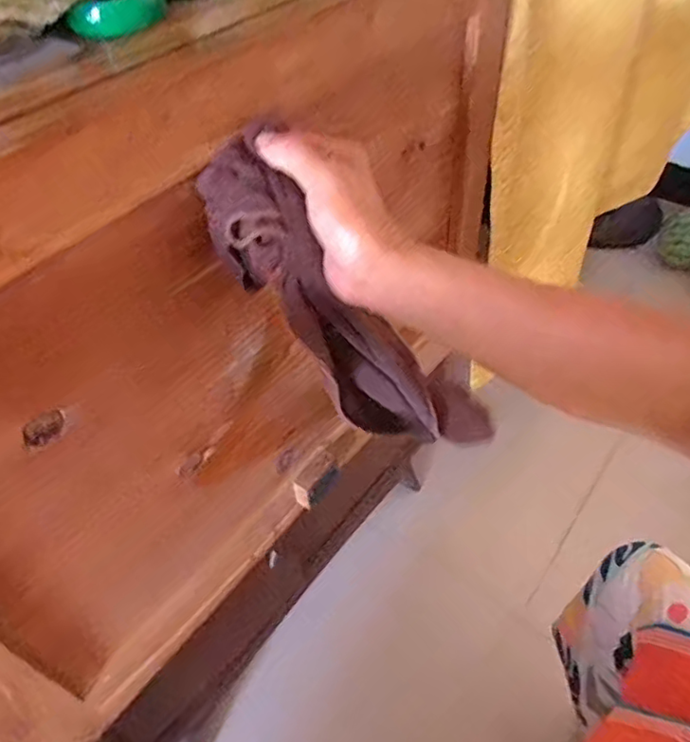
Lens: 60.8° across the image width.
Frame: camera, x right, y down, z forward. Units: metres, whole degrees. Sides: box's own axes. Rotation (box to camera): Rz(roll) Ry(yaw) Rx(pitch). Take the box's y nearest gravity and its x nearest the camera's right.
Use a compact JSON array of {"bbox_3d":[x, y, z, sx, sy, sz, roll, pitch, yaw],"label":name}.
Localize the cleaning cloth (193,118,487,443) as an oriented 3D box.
[{"bbox_3d":[0.012,-0.020,0.486,0.098,0.373,0.072,-39,51,4],"label":"cleaning cloth"}]

